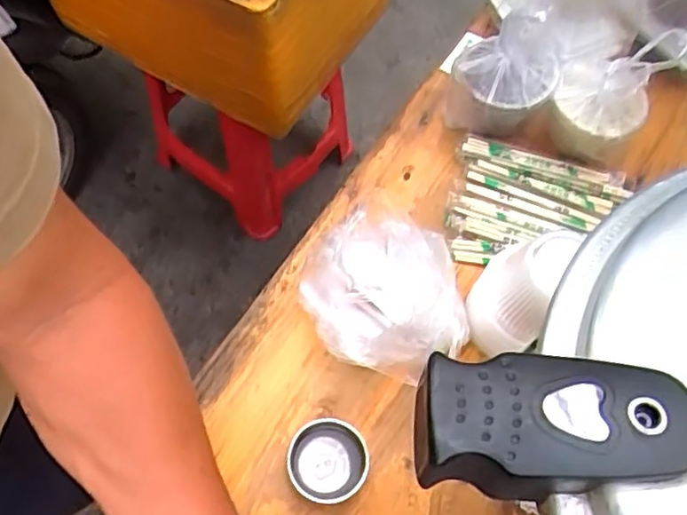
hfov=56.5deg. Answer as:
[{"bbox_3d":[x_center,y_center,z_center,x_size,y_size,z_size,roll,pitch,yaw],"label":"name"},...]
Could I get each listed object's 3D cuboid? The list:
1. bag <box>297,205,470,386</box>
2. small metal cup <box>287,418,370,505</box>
[{"bbox_3d":[0.045,0.035,0.631,0.152,0.103,0.159,-33,69,-16],"label":"bag"},{"bbox_3d":[-0.014,0.188,0.583,0.072,0.045,0.070,2,64,-1],"label":"small metal cup"}]

